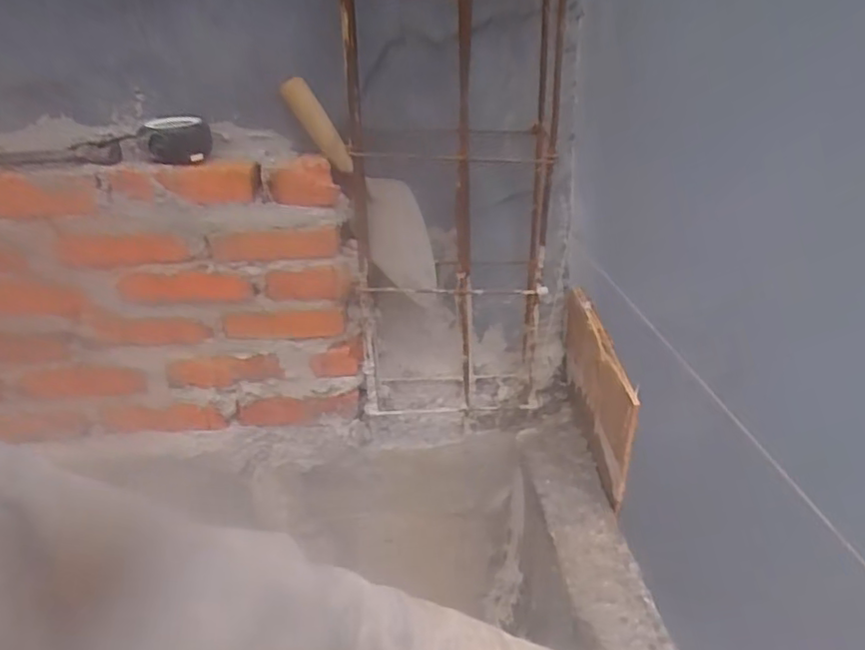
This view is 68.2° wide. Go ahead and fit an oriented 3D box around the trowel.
[{"bbox_3d":[-0.074,-0.149,0.788,0.096,0.335,0.092,24,68,40],"label":"trowel"}]

